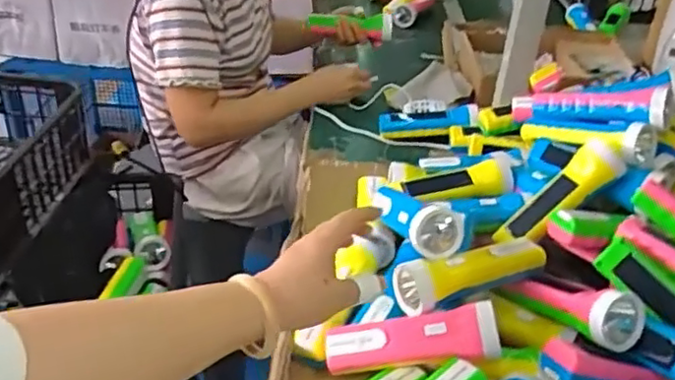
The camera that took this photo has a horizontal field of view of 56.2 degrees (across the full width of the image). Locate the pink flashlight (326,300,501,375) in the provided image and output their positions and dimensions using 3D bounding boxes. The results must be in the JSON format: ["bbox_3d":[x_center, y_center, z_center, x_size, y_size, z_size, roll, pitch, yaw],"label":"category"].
[{"bbox_3d":[0.071,0.146,0.606,0.164,0.042,0.048,-11,33,11],"label":"pink flashlight"}]

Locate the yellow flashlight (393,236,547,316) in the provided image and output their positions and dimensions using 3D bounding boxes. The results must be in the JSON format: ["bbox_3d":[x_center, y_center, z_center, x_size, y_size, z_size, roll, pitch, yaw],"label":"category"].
[{"bbox_3d":[0.142,0.088,0.656,0.171,0.051,0.054,-8,36,-20],"label":"yellow flashlight"}]

